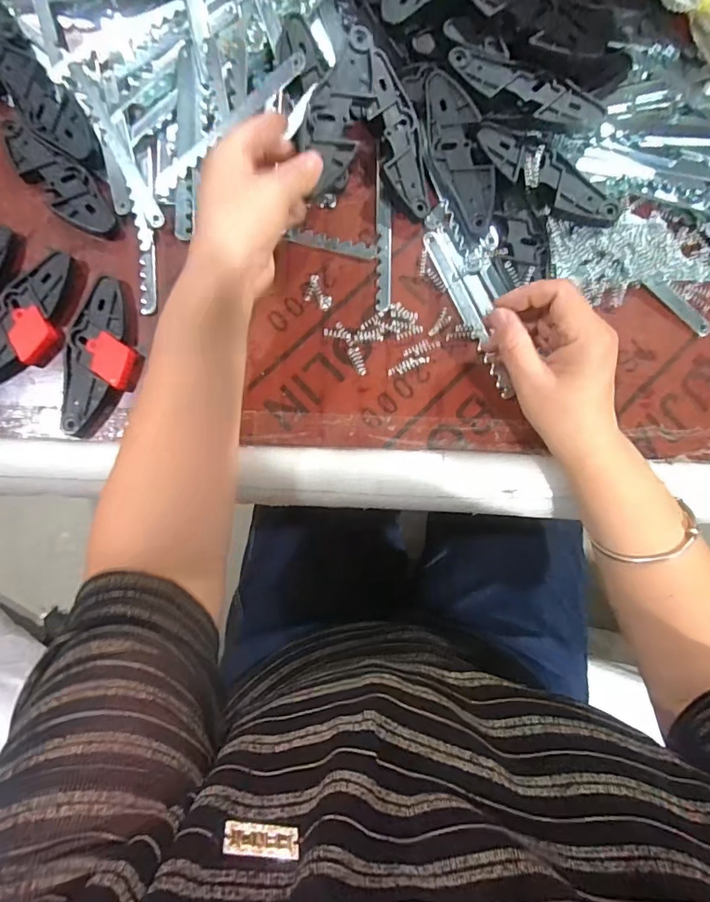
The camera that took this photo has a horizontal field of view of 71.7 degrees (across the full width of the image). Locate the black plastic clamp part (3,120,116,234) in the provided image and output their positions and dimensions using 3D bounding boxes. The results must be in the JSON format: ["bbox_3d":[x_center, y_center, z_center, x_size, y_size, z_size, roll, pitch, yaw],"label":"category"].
[{"bbox_3d":[-0.236,-0.216,0.391,0.038,0.007,0.118,-44,86,-4],"label":"black plastic clamp part"}]

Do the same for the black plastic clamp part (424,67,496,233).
[{"bbox_3d":[0.081,-0.232,0.385,0.041,0.011,0.125,-14,90,18],"label":"black plastic clamp part"}]

